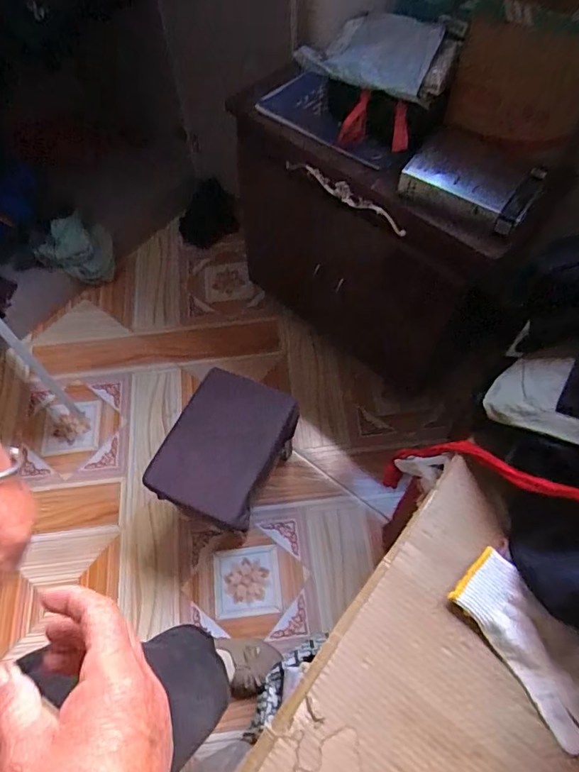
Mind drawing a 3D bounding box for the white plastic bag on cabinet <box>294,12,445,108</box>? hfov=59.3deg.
[{"bbox_3d":[0.139,-0.540,0.826,0.239,0.073,0.123,30,66,17],"label":"white plastic bag on cabinet"}]

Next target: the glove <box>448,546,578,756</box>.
[{"bbox_3d":[0.283,0.292,0.575,0.094,0.032,0.205,-31,64,-14],"label":"glove"}]

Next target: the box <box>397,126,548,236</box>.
[{"bbox_3d":[0.283,-0.322,0.795,0.200,0.051,0.139,30,66,17],"label":"box"}]

